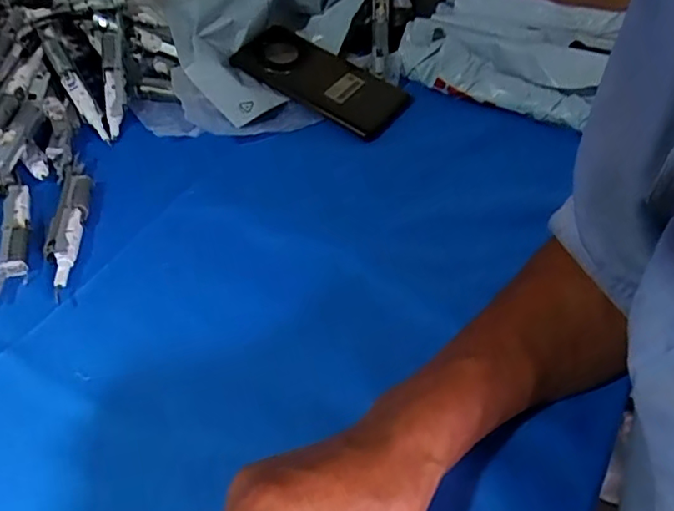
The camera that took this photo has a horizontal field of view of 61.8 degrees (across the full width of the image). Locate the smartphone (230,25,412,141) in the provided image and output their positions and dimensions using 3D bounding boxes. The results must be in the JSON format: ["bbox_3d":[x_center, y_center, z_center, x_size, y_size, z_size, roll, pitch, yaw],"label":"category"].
[{"bbox_3d":[-0.013,-0.171,0.546,0.164,0.015,0.082,32,59,12],"label":"smartphone"}]

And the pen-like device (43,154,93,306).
[{"bbox_3d":[-0.209,-0.029,0.442,0.022,0.013,0.135,-3,54,-3],"label":"pen-like device"}]

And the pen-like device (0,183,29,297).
[{"bbox_3d":[-0.248,-0.012,0.431,0.026,0.017,0.111,-7,54,-6],"label":"pen-like device"}]

